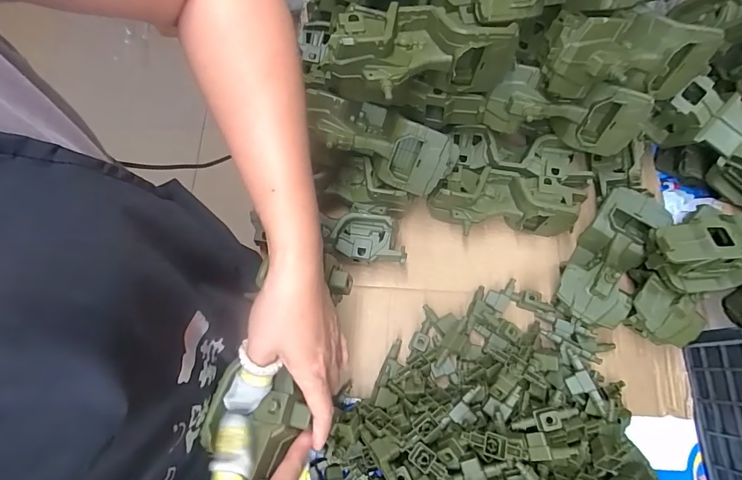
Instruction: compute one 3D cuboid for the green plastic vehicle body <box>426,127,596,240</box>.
[{"bbox_3d":[0.176,-0.069,0.511,0.189,0.074,0.127,10,73,4],"label":"green plastic vehicle body"}]

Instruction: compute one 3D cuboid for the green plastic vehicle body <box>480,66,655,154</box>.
[{"bbox_3d":[0.214,-0.138,0.448,0.168,0.077,0.046,8,73,3],"label":"green plastic vehicle body"}]

